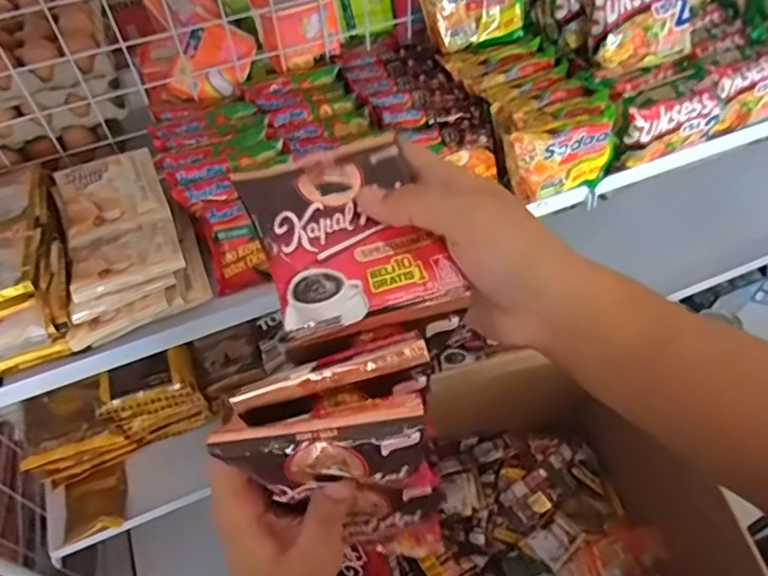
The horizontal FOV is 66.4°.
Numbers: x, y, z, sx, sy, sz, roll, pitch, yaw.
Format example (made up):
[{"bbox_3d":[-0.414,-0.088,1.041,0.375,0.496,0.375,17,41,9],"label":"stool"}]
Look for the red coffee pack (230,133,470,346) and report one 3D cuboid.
[{"bbox_3d":[-0.018,-0.028,0.281,0.082,0.023,0.096,-18,54,-11],"label":"red coffee pack"}]

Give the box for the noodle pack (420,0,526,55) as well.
[{"bbox_3d":[0.122,-0.379,0.801,0.140,0.096,0.031,-11,33,-3],"label":"noodle pack"}]

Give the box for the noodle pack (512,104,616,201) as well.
[{"bbox_3d":[0.226,-0.161,0.719,0.146,0.083,0.037,-19,54,-12],"label":"noodle pack"}]

